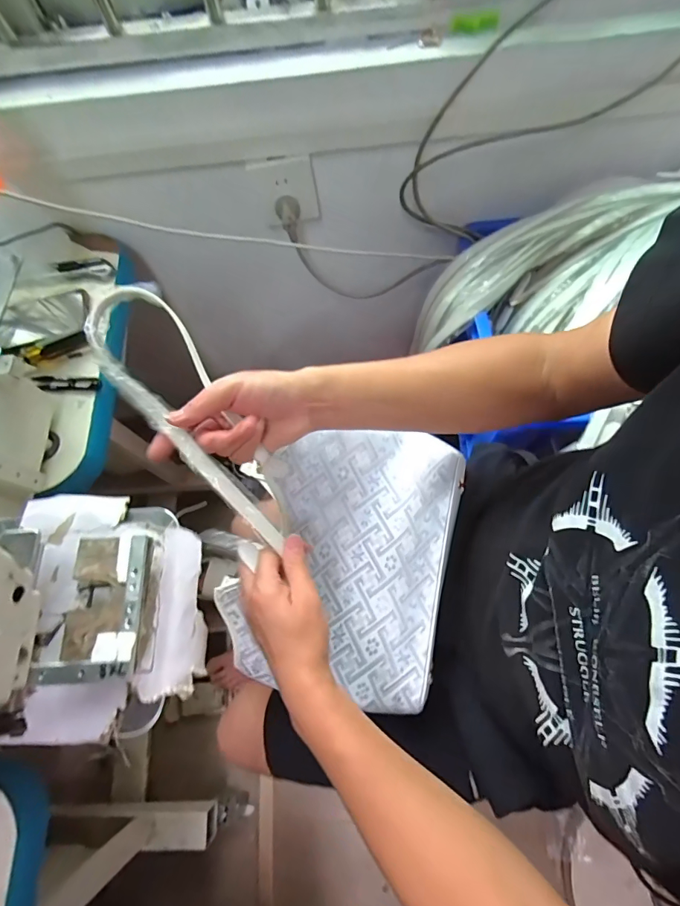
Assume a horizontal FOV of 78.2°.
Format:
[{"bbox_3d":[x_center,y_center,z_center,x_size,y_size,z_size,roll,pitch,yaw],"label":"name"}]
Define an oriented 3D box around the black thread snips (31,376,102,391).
[{"bbox_3d":[-0.366,-0.094,0.557,0.092,0.006,0.026,3,70,6],"label":"black thread snips"}]

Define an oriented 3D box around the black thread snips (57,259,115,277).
[{"bbox_3d":[-0.372,-0.275,0.613,0.081,0.008,0.025,5,70,7],"label":"black thread snips"}]

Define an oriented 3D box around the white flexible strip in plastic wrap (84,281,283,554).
[{"bbox_3d":[-0.131,-0.023,0.395,0.077,0.026,0.269,-35,101,-12],"label":"white flexible strip in plastic wrap"}]

